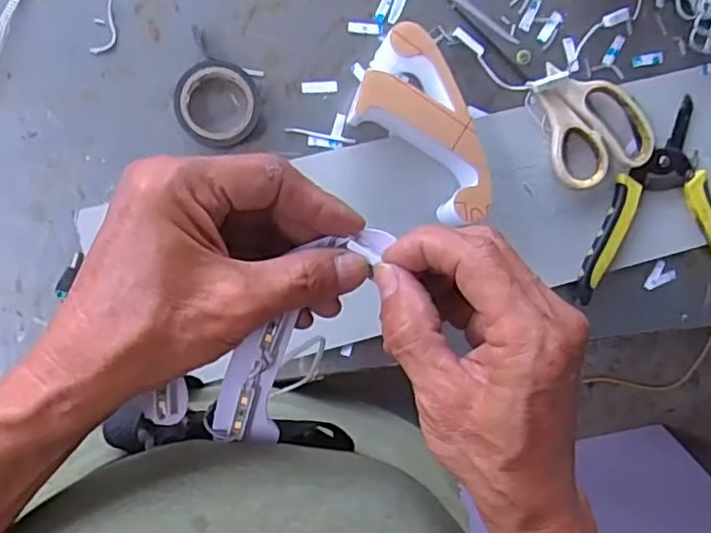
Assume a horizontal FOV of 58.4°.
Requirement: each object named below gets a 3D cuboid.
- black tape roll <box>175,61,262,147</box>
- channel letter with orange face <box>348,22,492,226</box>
[{"bbox_3d":[-0.095,-0.110,0.437,0.056,0.020,0.054,-1,94,-9],"label":"black tape roll"},{"bbox_3d":[0.051,-0.096,0.446,0.069,0.048,0.130,-42,99,-4],"label":"channel letter with orange face"}]

